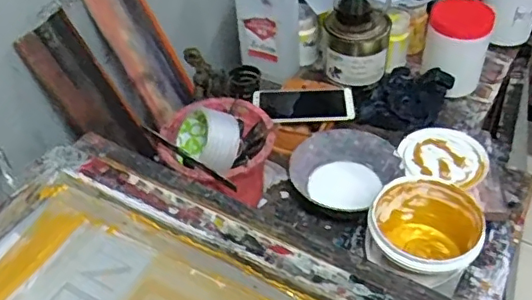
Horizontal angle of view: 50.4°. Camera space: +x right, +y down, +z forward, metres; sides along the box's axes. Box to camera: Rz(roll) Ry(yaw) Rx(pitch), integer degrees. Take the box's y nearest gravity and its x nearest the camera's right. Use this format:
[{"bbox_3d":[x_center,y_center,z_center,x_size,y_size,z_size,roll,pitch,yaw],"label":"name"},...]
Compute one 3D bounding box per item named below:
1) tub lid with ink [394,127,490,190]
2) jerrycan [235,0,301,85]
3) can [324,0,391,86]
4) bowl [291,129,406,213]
[{"bbox_3d":[0.268,0.012,0.854,0.128,0.027,0.115,23,51,25],"label":"tub lid with ink"},{"bbox_3d":[0.004,-0.231,1.004,0.103,0.204,0.075,4,46,9],"label":"jerrycan"},{"bbox_3d":[0.153,-0.185,0.956,0.104,0.137,0.108,4,46,8],"label":"can"},{"bbox_3d":[0.111,0.034,0.830,0.156,0.047,0.129,-22,47,-17],"label":"bowl"}]

